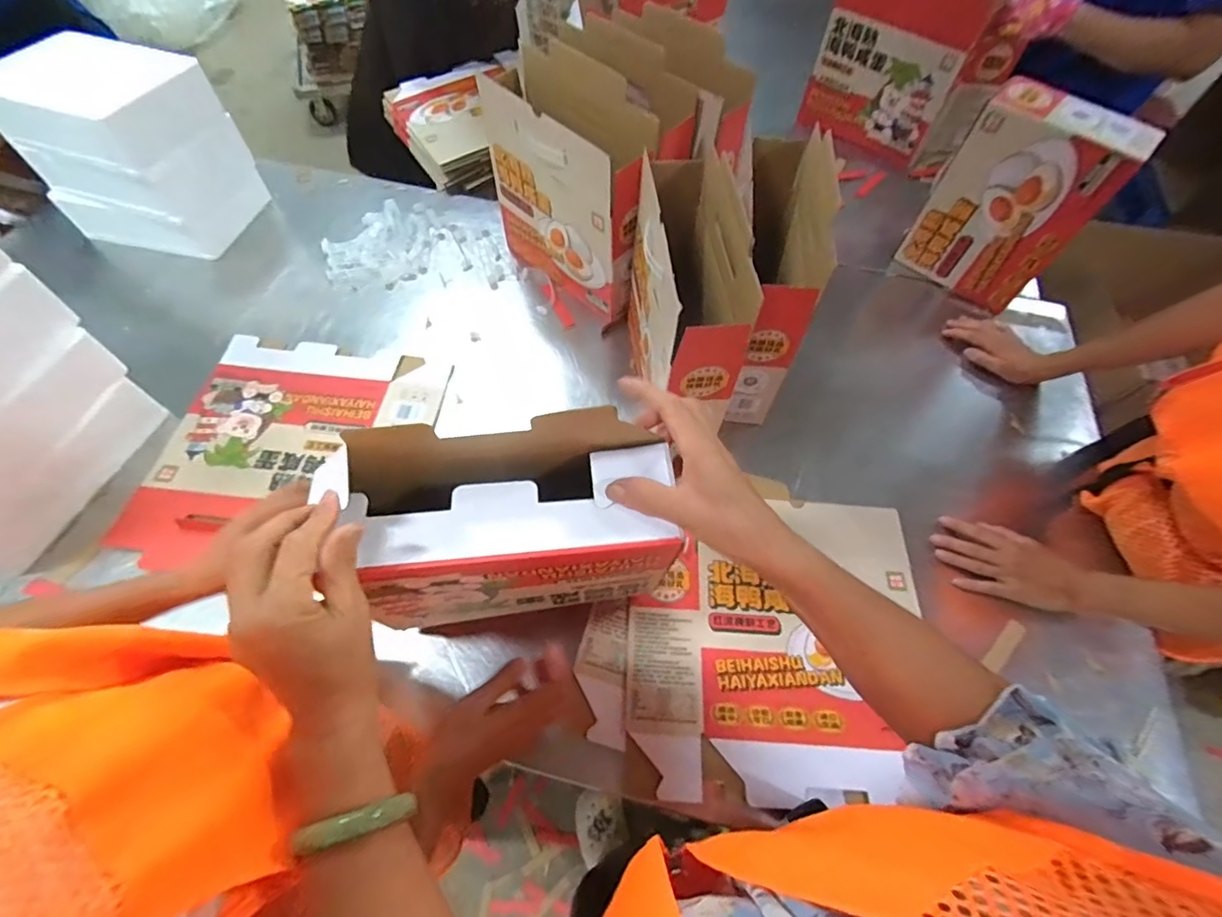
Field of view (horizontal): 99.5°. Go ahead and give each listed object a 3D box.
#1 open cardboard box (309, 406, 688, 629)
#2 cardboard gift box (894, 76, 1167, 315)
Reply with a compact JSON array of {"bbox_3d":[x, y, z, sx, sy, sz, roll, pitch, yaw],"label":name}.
[{"bbox_3d":[-0.082,0.067,0.444,0.254,0.226,0.093,-6,60,-4],"label":"open cardboard box"},{"bbox_3d":[0.600,-0.377,0.789,0.065,0.271,0.208,-30,64,-17],"label":"cardboard gift box"}]

